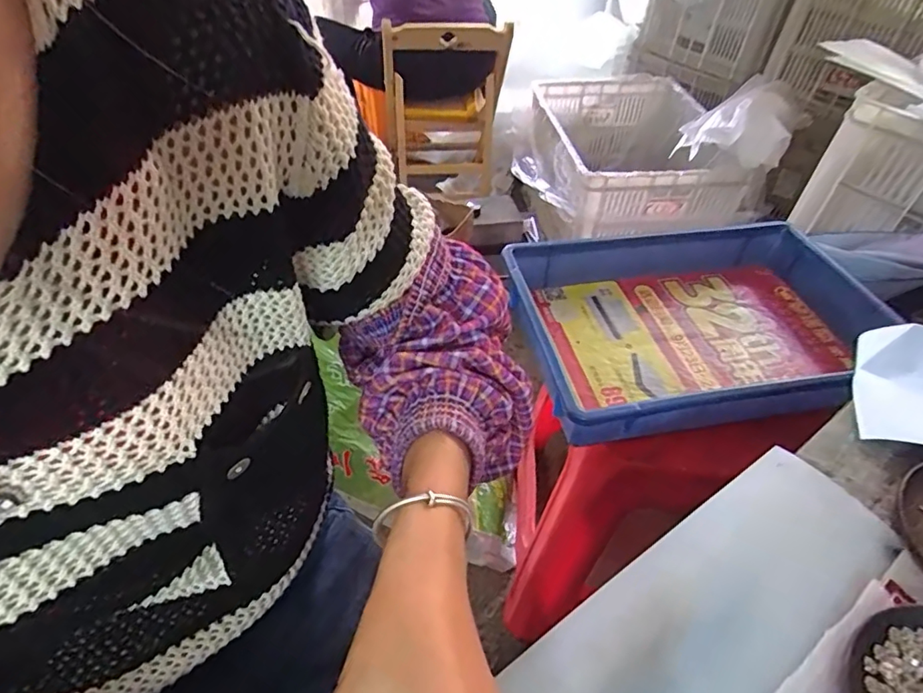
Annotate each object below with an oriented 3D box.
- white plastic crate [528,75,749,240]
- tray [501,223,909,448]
[{"bbox_3d":[0.456,-0.552,1.508,0.504,0.231,0.642,-6,48,-6],"label":"white plastic crate"},{"bbox_3d":[0.299,-0.038,0.665,0.458,0.085,0.326,-6,46,-6],"label":"tray"}]

